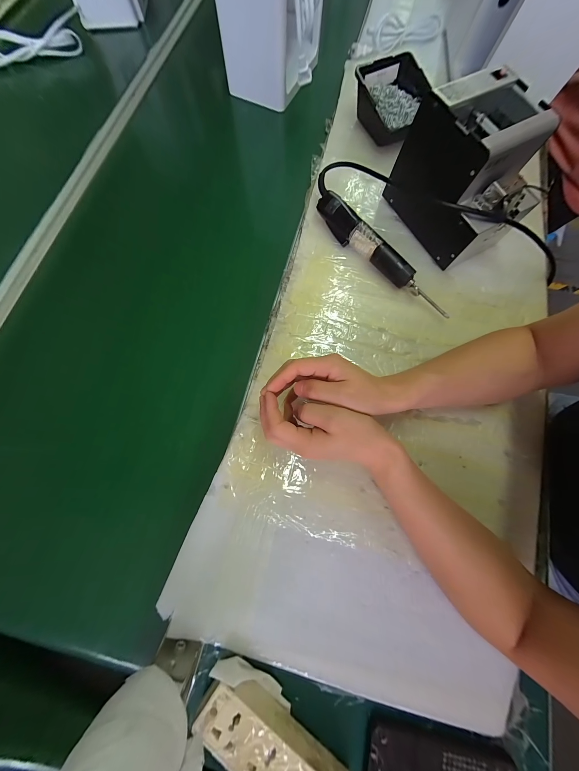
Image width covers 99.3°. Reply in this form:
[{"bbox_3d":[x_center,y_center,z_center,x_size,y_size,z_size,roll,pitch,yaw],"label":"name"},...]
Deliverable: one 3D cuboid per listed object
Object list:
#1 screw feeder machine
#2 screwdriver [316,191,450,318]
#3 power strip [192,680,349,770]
[{"bbox_3d":[0.275,-0.315,0.363,0.154,0.140,0.172,-30,78,-8],"label":"screw feeder machine"},{"bbox_3d":[0.141,-0.209,0.389,0.029,0.043,0.266,-40,79,-10],"label":"screwdriver"},{"bbox_3d":[-0.017,0.373,0.248,0.165,0.029,0.053,37,78,9],"label":"power strip"}]

